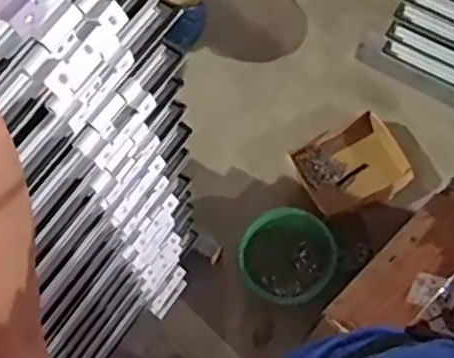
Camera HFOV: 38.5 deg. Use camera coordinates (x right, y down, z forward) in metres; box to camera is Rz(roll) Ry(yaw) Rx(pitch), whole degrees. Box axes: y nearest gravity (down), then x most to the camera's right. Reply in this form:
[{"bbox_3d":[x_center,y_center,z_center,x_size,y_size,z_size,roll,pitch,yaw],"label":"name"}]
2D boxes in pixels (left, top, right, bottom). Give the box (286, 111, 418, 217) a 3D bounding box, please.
[{"bbox_3d":[0.303,-0.027,1.615,0.257,0.081,0.222,-25,70,-10],"label":"box"}]

